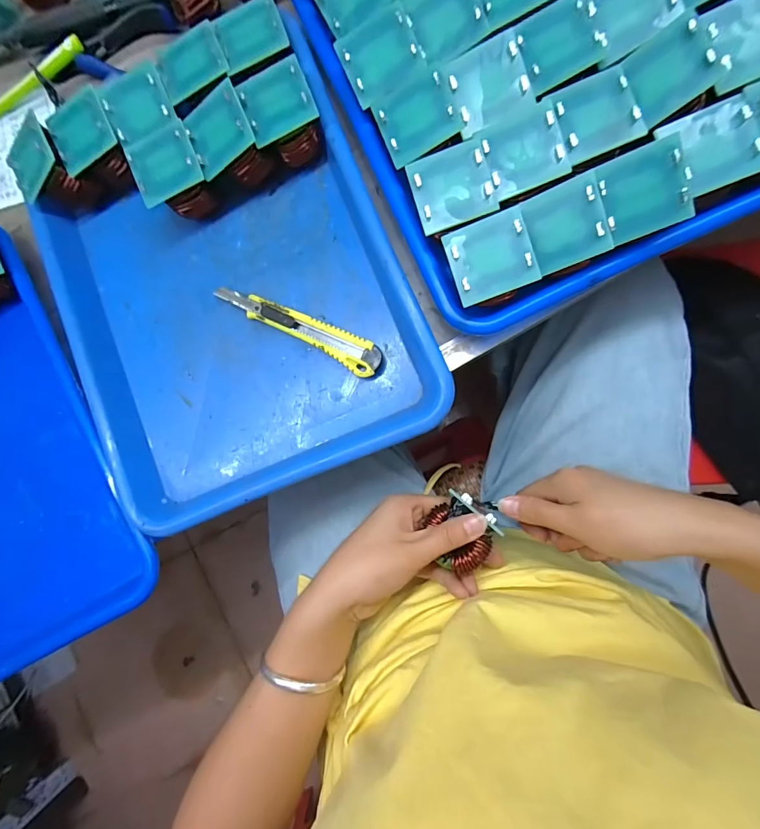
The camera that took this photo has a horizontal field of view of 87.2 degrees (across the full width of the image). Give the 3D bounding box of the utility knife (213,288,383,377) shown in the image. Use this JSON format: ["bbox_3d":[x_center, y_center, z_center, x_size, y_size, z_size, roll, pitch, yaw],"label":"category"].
[{"bbox_3d":[-0.062,-0.066,0.296,0.138,0.006,0.023,27,92,9],"label":"utility knife"}]

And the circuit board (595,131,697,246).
[{"bbox_3d":[0.148,-0.124,0.222,0.046,0.005,0.044,-19,97,7],"label":"circuit board"}]

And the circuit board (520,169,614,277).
[{"bbox_3d":[0.107,-0.109,0.227,0.041,0.009,0.043,-20,85,7],"label":"circuit board"}]

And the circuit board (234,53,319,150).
[{"bbox_3d":[-0.070,-0.211,0.266,0.046,0.009,0.042,-23,94,3],"label":"circuit board"}]

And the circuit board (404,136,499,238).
[{"bbox_3d":[0.044,-0.140,0.245,0.046,0.009,0.044,-17,85,7],"label":"circuit board"}]

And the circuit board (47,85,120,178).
[{"bbox_3d":[-0.215,-0.204,0.286,0.047,0.005,0.039,-23,98,15],"label":"circuit board"}]

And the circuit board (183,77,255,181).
[{"bbox_3d":[-0.111,-0.195,0.273,0.044,0.008,0.045,-22,93,24],"label":"circuit board"}]

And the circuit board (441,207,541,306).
[{"bbox_3d":[0.066,-0.093,0.236,0.046,0.007,0.043,-18,85,7],"label":"circuit board"}]

